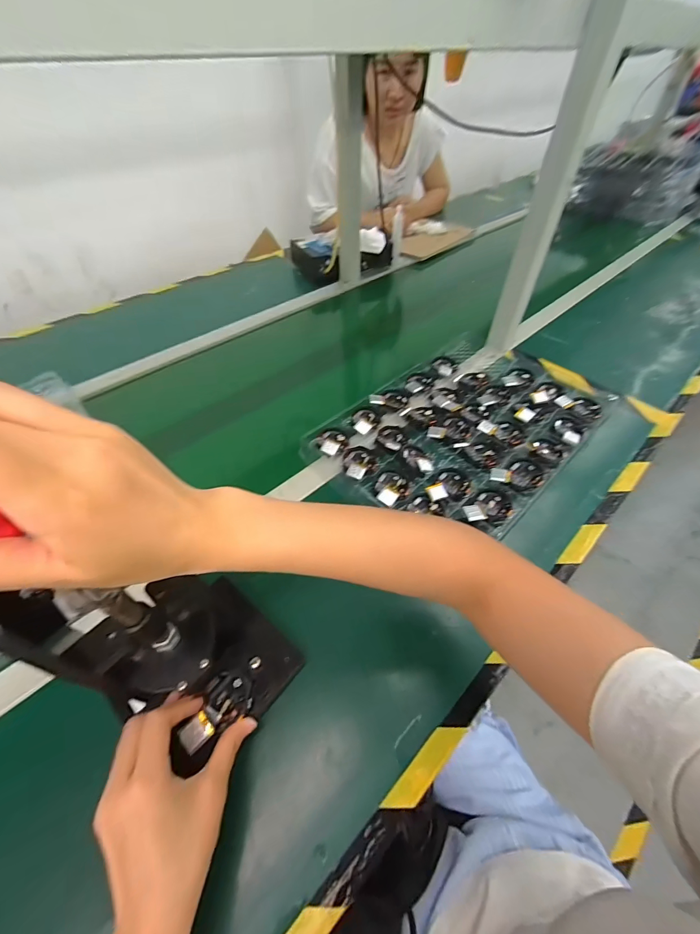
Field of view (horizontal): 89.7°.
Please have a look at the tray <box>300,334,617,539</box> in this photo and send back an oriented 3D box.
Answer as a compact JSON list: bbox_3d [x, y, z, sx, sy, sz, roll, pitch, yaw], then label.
[{"bbox_3d":[0.189,-0.074,0.564,0.467,0.033,0.298,-36,58,-26],"label":"tray"}]

